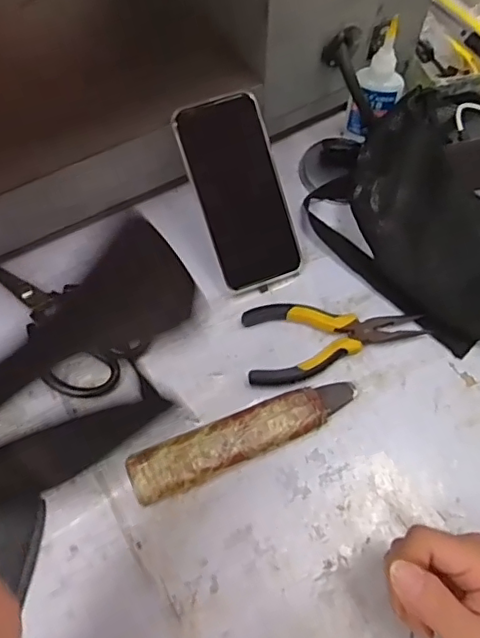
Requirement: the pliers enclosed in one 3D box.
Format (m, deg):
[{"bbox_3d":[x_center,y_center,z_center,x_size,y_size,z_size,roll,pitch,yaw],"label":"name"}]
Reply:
[{"bbox_3d":[0.077,0.010,0.480,0.149,0.014,0.069,-12,66,-6],"label":"pliers"}]

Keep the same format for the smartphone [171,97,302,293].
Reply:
[{"bbox_3d":[0.001,-0.108,0.492,0.075,0.010,0.161,-20,103,-9],"label":"smartphone"}]

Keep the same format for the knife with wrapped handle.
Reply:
[{"bbox_3d":[0.005,0.093,0.448,0.186,0.018,0.038,-22,67,-10],"label":"knife with wrapped handle"}]

